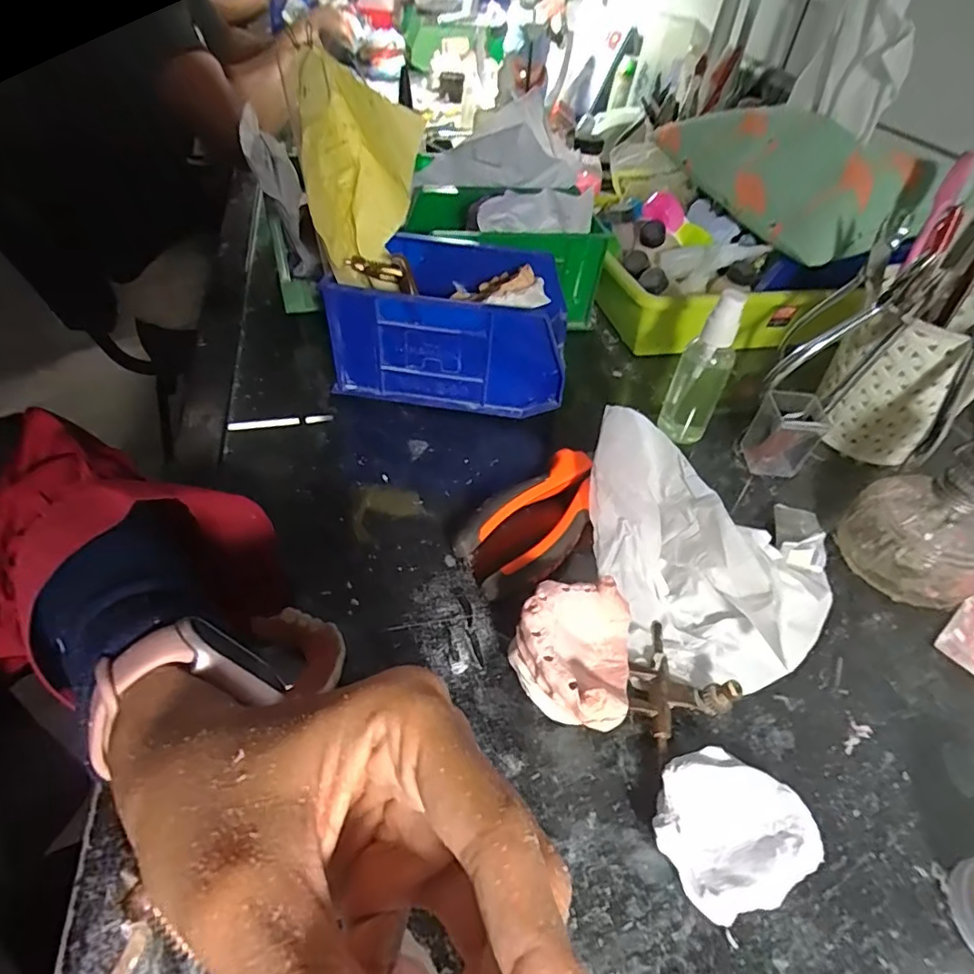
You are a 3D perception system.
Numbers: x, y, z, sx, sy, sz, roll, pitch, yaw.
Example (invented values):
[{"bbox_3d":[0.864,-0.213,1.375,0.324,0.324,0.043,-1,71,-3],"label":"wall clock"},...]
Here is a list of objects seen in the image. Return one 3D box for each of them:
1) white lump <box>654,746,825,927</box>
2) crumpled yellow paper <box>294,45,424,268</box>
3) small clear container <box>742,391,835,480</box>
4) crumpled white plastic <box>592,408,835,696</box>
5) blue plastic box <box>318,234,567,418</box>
[{"bbox_3d":[0.099,0.141,0.234,0.060,0.021,0.055,-11,48,-16],"label":"white lump"},{"bbox_3d":[-0.084,-0.218,0.382,0.069,0.128,0.144,1,46,-5],"label":"crumpled yellow paper"},{"bbox_3d":[0.208,-0.036,0.397,0.035,0.051,0.035,3,46,-3],"label":"small clear container"},{"bbox_3d":[0.130,0.030,0.315,0.134,0.063,0.139,-2,46,-7],"label":"crumpled white plastic"},{"bbox_3d":[-0.023,-0.124,0.431,0.163,0.091,0.102,8,46,2],"label":"blue plastic box"}]

